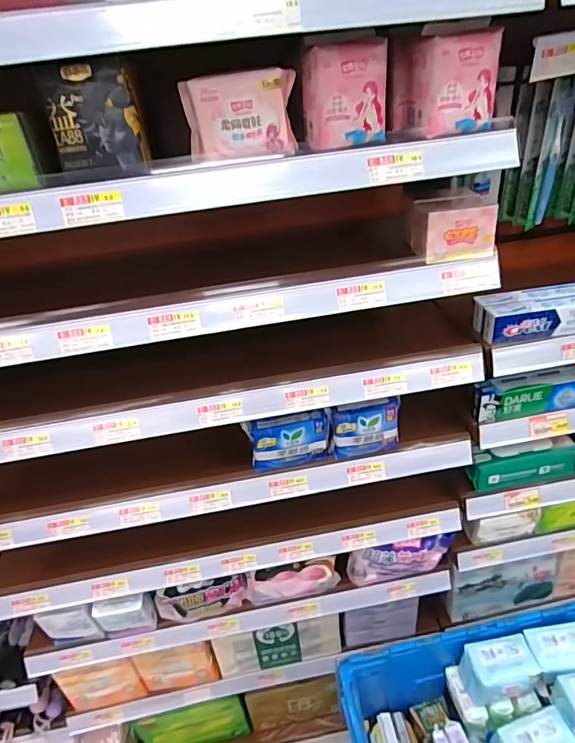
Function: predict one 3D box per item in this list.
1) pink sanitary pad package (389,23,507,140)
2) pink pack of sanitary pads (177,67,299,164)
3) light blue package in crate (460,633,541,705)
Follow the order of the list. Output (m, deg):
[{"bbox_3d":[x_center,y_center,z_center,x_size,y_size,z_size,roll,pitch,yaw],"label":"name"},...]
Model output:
[{"bbox_3d":[0.181,-0.346,0.557,0.088,0.096,0.110,-14,35,-10],"label":"pink sanitary pad package"},{"bbox_3d":[-0.051,-0.280,0.510,0.120,0.079,0.034,-9,34,-3],"label":"pink pack of sanitary pads"},{"bbox_3d":[0.381,0.539,0.841,0.122,0.075,0.081,-12,35,-7],"label":"light blue package in crate"}]

